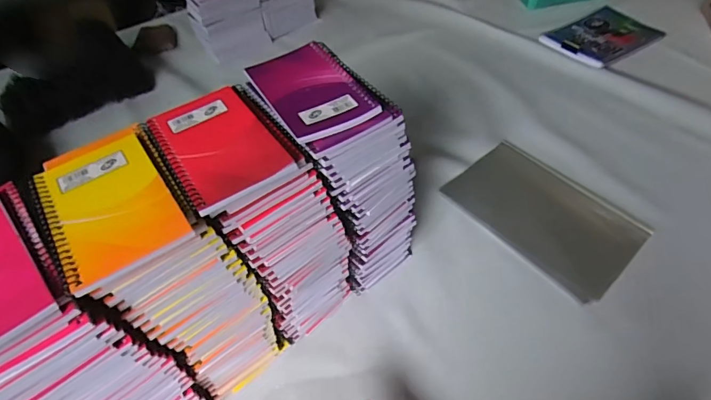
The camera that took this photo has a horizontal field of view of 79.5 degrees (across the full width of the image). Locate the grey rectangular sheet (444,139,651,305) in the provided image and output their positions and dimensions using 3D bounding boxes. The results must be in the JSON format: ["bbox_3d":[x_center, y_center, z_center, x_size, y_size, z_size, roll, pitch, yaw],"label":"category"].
[{"bbox_3d":[0.278,0.016,0.637,0.164,0.009,0.255,-33,56,-21],"label":"grey rectangular sheet"}]

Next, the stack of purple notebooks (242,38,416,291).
[{"bbox_3d":[-0.020,-0.018,0.502,0.121,0.281,0.142,-36,57,-23],"label":"stack of purple notebooks"}]

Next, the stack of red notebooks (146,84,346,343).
[{"bbox_3d":[-0.095,0.036,0.465,0.109,0.280,0.140,-34,58,-22],"label":"stack of red notebooks"}]

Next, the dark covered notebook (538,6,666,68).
[{"bbox_3d":[0.527,-0.351,0.923,0.247,0.018,0.152,-26,56,-22],"label":"dark covered notebook"}]

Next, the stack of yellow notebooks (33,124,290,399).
[{"bbox_3d":[-0.174,0.084,0.427,0.102,0.280,0.140,-39,58,-24],"label":"stack of yellow notebooks"}]

